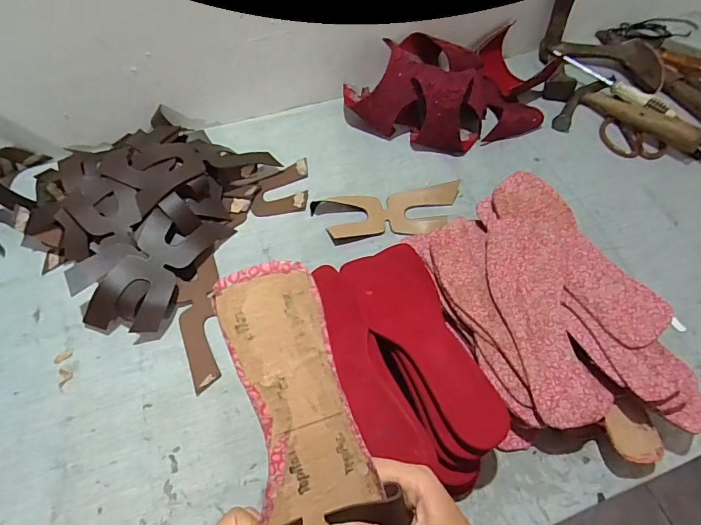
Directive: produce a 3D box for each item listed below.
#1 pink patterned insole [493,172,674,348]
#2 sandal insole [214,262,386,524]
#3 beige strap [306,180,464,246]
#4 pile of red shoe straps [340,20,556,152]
[{"bbox_3d":[0.259,-0.012,0.506,0.080,0.015,0.235,-30,65,-14],"label":"pink patterned insole"},{"bbox_3d":[-0.022,0.117,0.257,0.063,0.008,0.234,-13,95,-10],"label":"sandal insole"},{"bbox_3d":[0.056,-0.070,0.625,0.209,0.025,0.075,-7,57,-6],"label":"beige strap"},{"bbox_3d":[0.175,-0.283,0.713,0.338,0.105,0.189,-18,61,-12],"label":"pile of red shoe straps"}]

